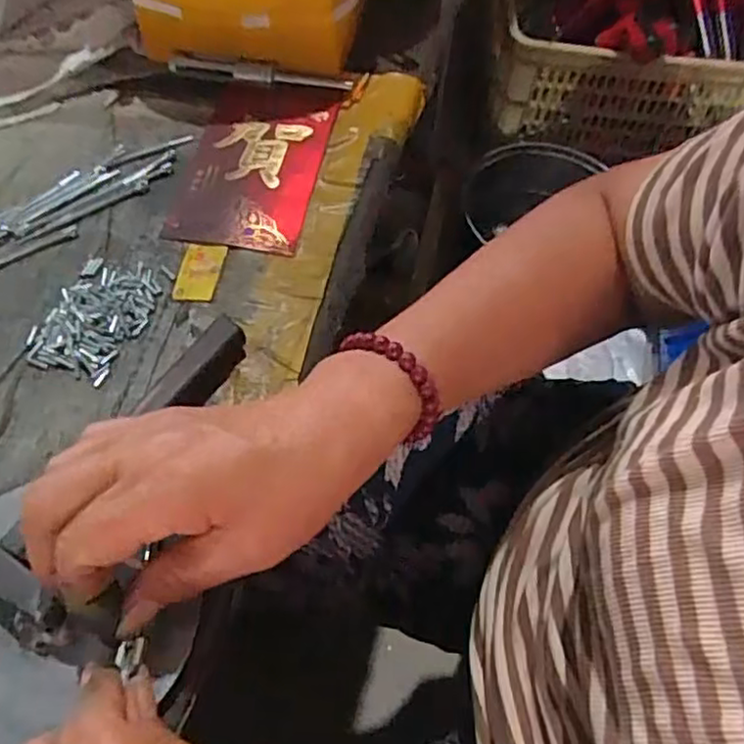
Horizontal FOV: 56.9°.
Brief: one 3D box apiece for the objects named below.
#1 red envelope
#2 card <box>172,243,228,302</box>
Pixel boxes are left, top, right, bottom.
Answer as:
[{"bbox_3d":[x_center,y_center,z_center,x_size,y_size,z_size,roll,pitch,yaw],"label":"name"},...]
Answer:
[{"bbox_3d":[-0.079,-0.145,0.464,0.090,0.005,0.155,9,59,3],"label":"red envelope"},{"bbox_3d":[-0.104,-0.060,0.415,0.025,0.004,0.044,4,59,7],"label":"card"}]

